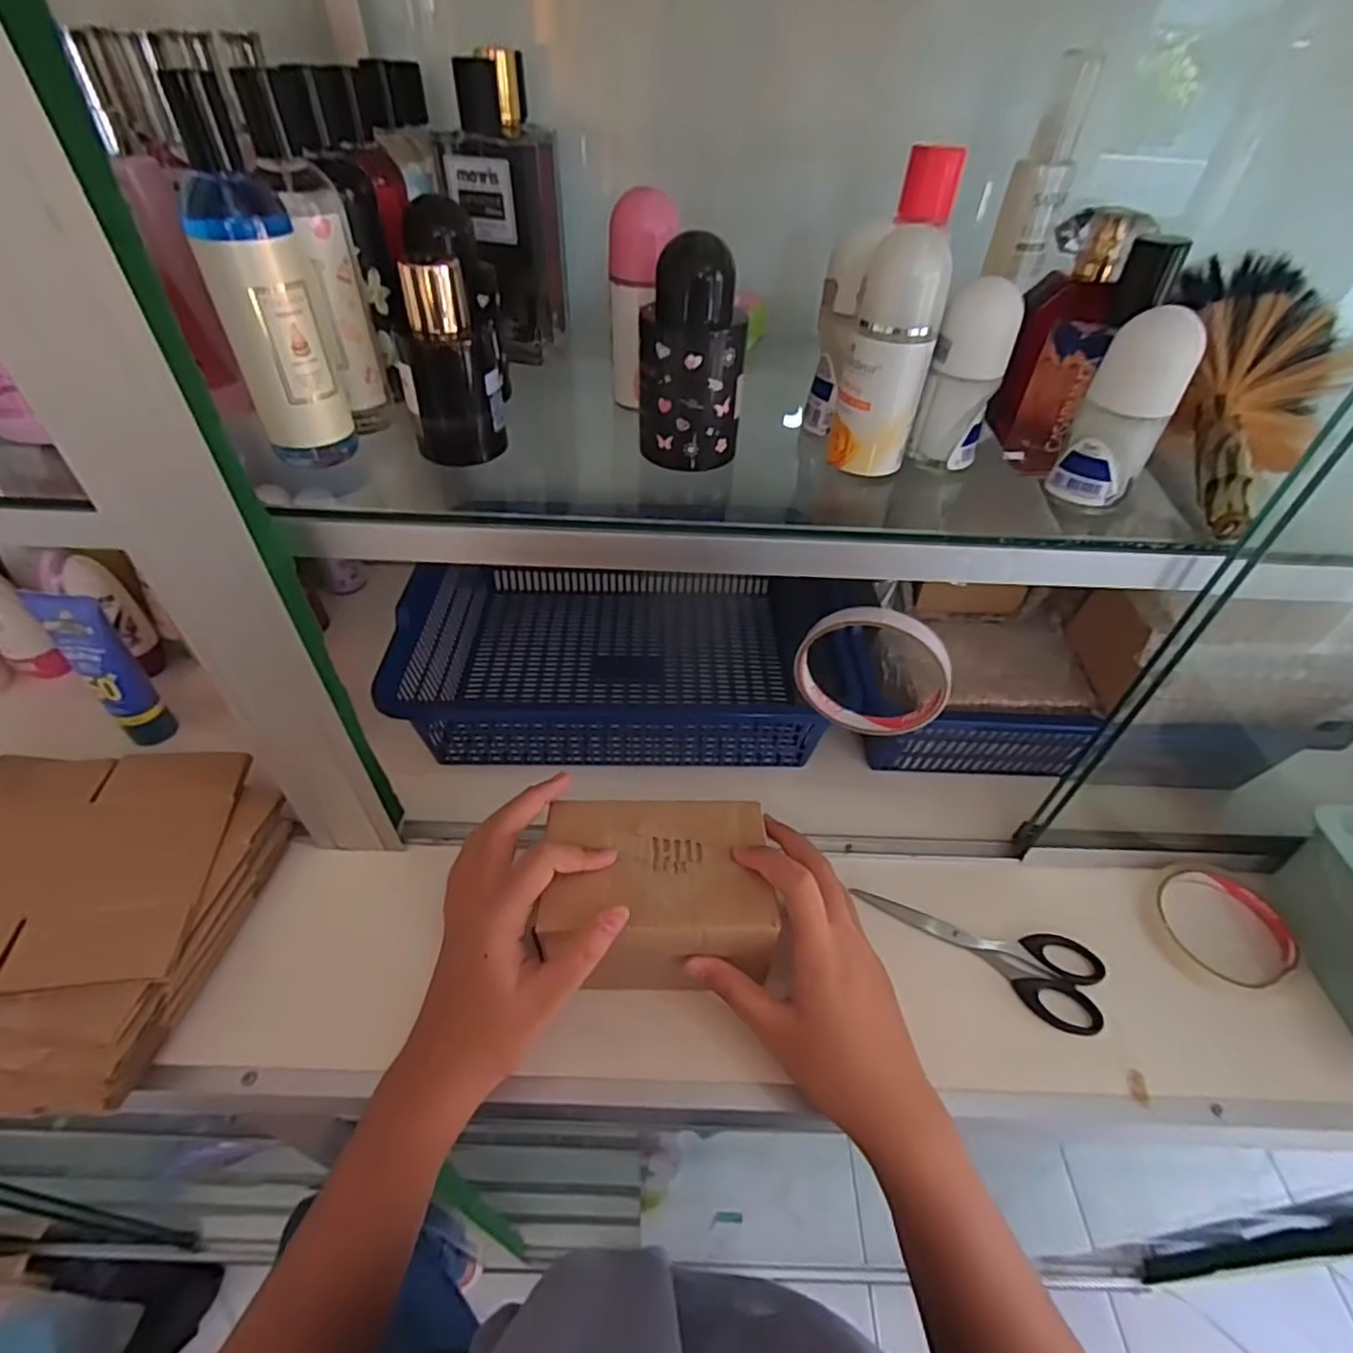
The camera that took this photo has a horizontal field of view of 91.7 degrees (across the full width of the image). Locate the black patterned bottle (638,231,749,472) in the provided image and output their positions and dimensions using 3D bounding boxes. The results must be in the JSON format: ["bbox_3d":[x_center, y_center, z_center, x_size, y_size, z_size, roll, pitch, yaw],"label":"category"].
[{"bbox_3d":[0.008,-0.155,0.326,0.045,0.098,0.040,-26,53,-25],"label":"black patterned bottle"}]

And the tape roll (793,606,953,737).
[{"bbox_3d":[0.109,-0.002,0.364,0.083,0.081,0.017,24,49,19],"label":"tape roll"}]

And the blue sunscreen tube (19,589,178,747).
[{"bbox_3d":[-0.420,-0.005,0.489,0.041,0.128,0.035,36,54,28],"label":"blue sunscreen tube"}]

